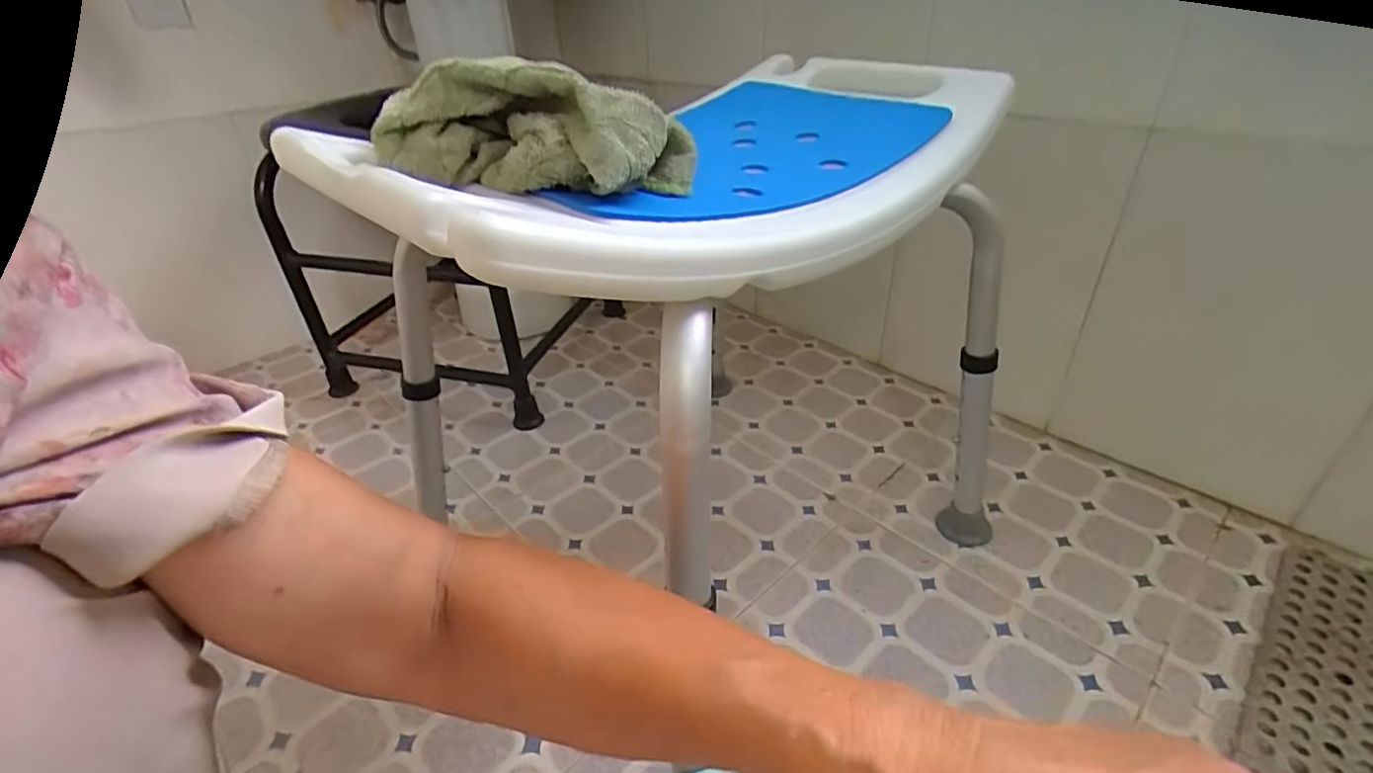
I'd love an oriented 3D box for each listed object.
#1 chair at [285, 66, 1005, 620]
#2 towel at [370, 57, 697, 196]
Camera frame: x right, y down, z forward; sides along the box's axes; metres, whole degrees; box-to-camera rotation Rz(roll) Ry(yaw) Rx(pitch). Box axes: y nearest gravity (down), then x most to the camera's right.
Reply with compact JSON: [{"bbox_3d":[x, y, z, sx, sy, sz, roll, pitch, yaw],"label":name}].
[{"bbox_3d":[0.055,-0.018,0.564,0.548,0.448,0.347,-30,42,-35],"label":"chair"},{"bbox_3d":[-0.080,-0.133,0.324,0.152,0.065,0.072,3,34,9],"label":"towel"}]

